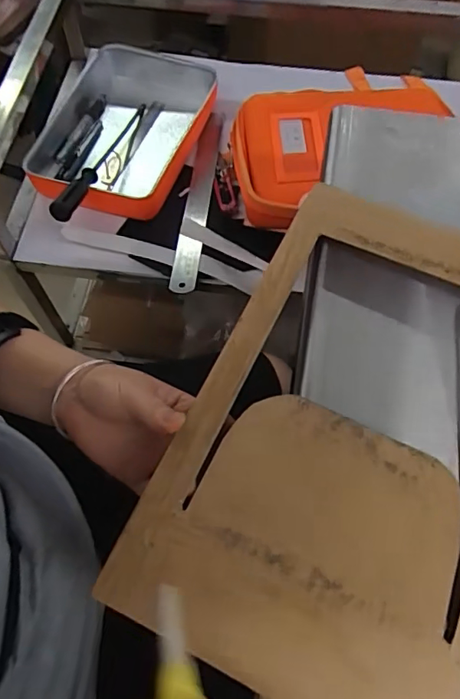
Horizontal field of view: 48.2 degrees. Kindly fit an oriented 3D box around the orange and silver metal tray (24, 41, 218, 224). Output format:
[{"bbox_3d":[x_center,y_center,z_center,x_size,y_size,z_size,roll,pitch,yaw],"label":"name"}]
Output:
[{"bbox_3d":[-0.149,-0.309,0.734,0.205,0.070,0.304,11,65,5],"label":"orange and silver metal tray"}]

